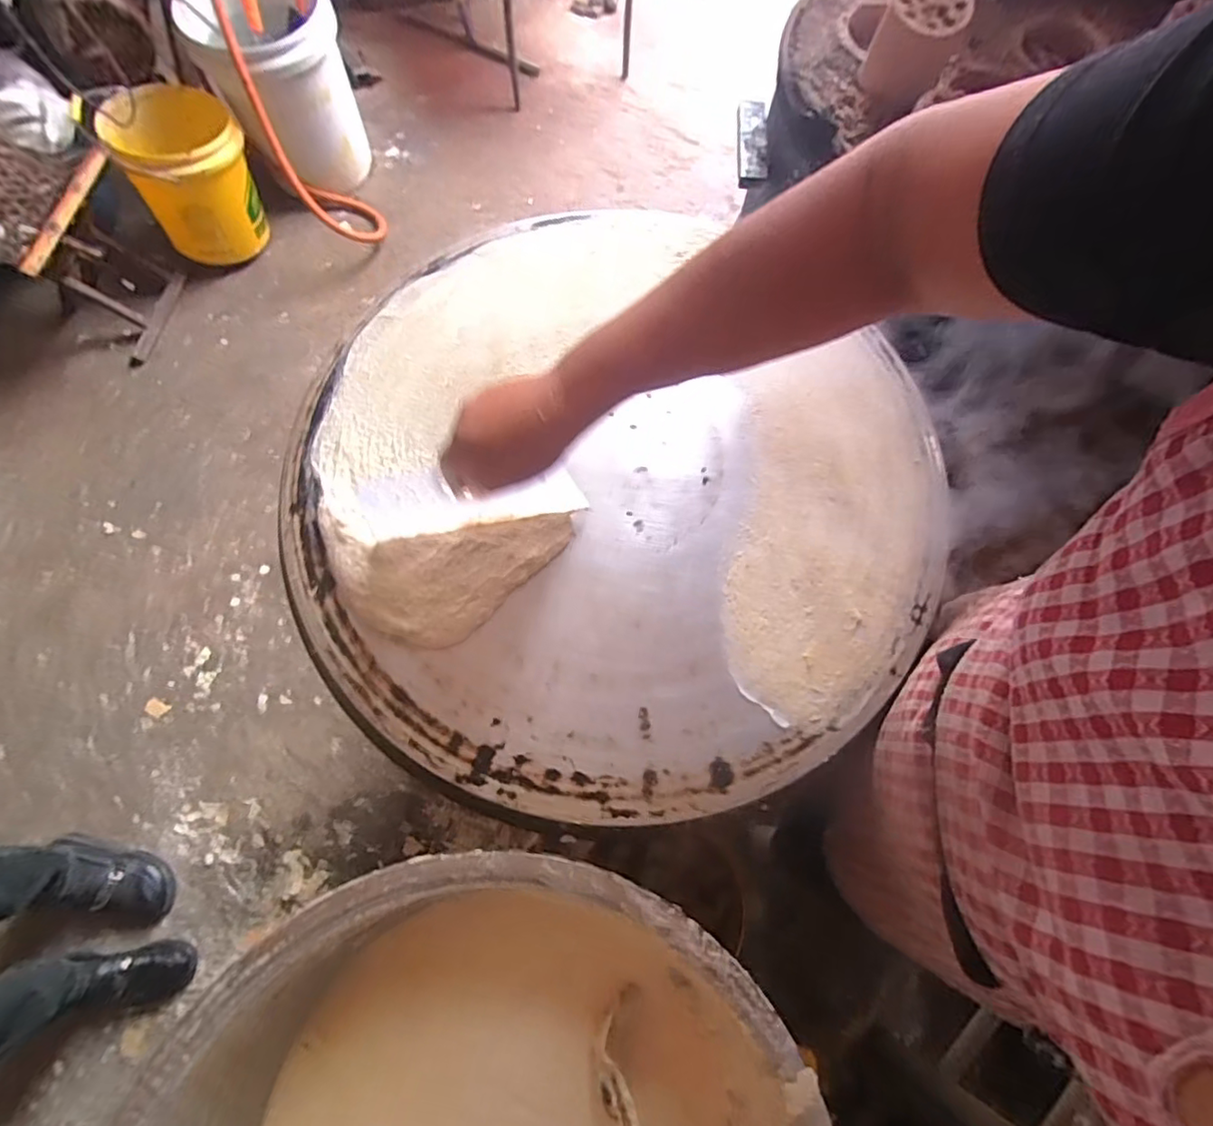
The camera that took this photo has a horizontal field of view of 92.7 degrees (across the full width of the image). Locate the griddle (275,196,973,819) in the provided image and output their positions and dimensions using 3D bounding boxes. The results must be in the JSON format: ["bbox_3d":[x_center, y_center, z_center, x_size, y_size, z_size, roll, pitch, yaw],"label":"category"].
[{"bbox_3d":[0.003,-0.073,0.542,0.588,0.042,0.568,0,75,-1],"label":"griddle"}]

